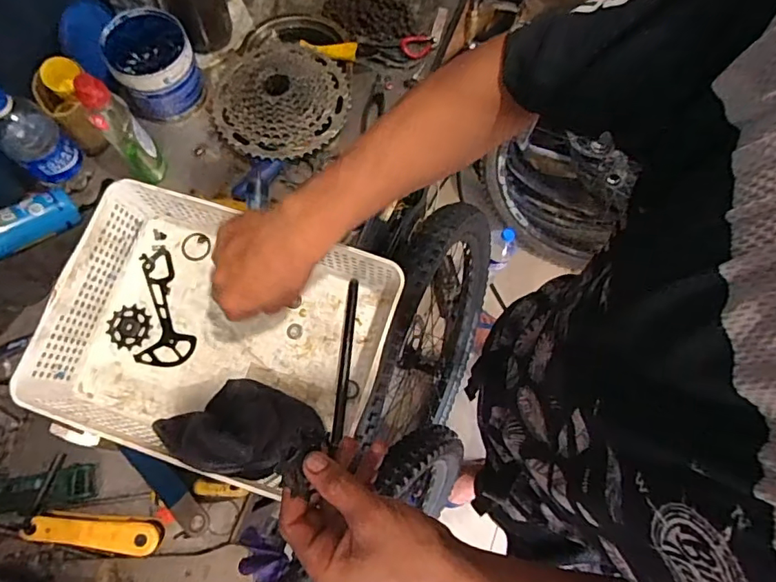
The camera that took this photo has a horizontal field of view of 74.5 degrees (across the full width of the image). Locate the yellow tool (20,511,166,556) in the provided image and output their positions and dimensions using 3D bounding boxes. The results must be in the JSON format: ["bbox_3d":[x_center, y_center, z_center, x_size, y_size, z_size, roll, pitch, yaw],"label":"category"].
[{"bbox_3d":[-0.295,0.246,0.517,0.122,0.021,0.034,5,72,0],"label":"yellow tool"}]

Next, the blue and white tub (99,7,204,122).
[{"bbox_3d":[-0.301,-0.287,0.664,0.097,0.097,0.099,0,72,-1],"label":"blue and white tub"}]

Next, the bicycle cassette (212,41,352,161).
[{"bbox_3d":[-0.142,-0.258,0.670,0.184,0.040,0.177,-2,72,-2],"label":"bicycle cassette"}]

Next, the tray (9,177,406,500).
[{"bbox_3d":[-0.179,0.050,0.546,0.322,0.090,0.252,18,70,4],"label":"tray"}]

